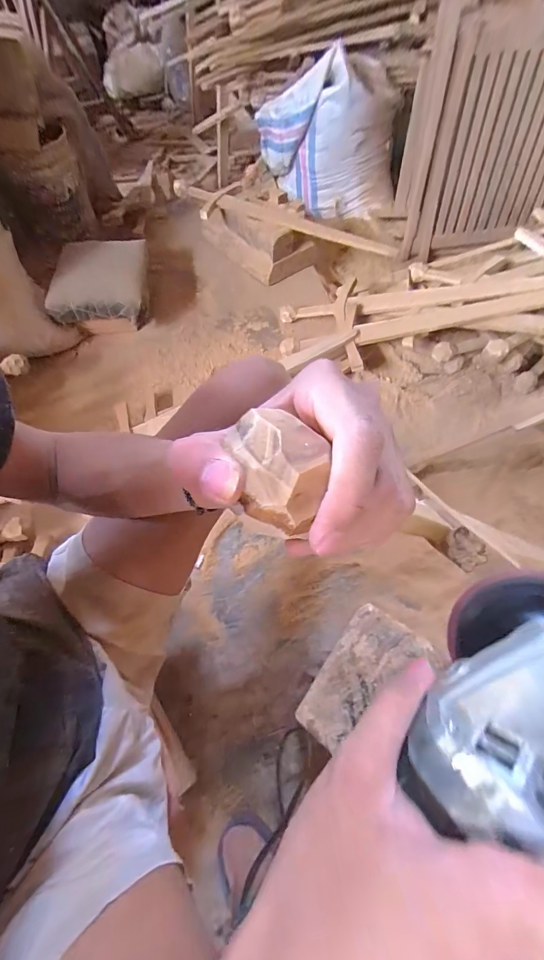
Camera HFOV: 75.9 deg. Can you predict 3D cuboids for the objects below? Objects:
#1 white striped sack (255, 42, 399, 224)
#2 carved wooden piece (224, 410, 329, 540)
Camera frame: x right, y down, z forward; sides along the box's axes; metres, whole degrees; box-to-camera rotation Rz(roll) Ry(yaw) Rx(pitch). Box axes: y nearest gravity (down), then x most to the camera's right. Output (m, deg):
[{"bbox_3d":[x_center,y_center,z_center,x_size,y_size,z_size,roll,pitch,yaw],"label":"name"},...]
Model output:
[{"bbox_3d":[0.228,-1.370,1.430,0.489,0.511,0.327,-29,62,-11],"label":"white striped sack"},{"bbox_3d":[0.002,-0.002,0.136,0.037,0.028,0.036,12,62,11],"label":"carved wooden piece"}]

